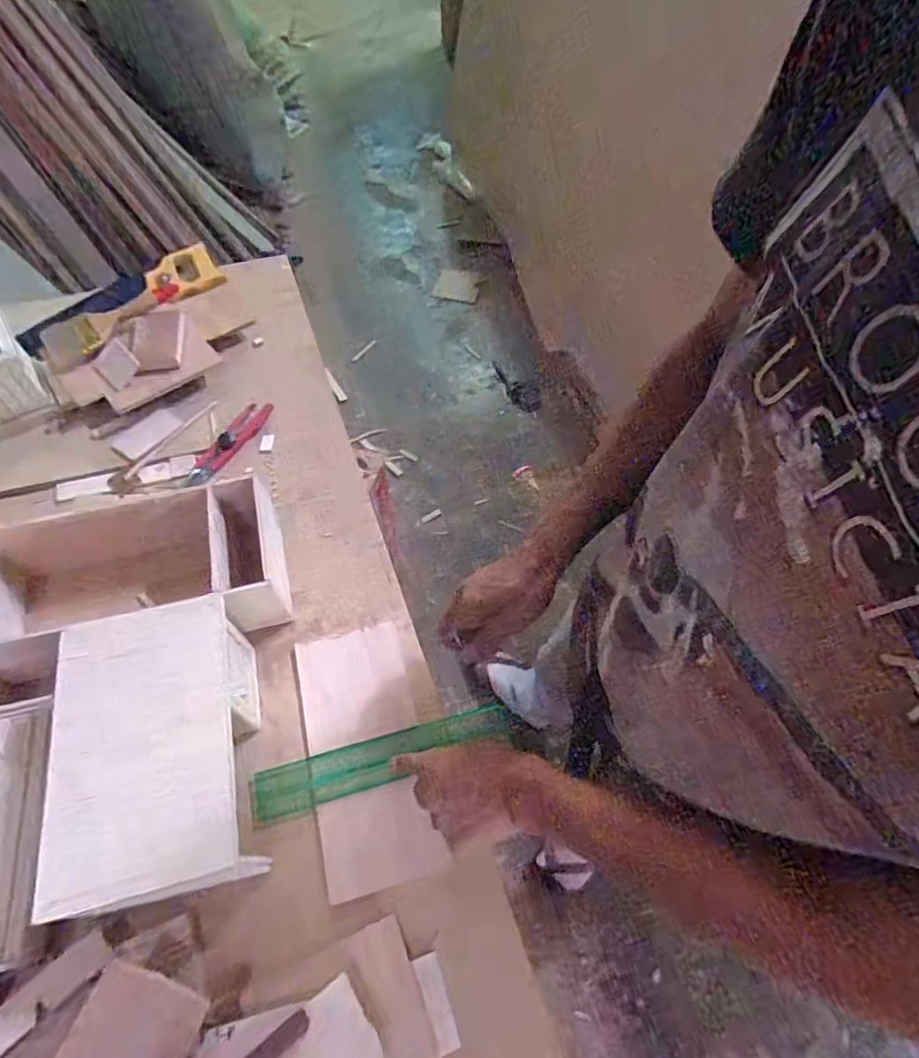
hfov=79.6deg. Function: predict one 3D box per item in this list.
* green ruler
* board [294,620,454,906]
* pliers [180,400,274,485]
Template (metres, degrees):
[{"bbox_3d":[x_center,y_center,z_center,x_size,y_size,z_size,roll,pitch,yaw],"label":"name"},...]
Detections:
[{"bbox_3d":[-0.077,0.231,0.554,0.255,0.010,0.048,-15,59,-9],"label":"green ruler"},{"bbox_3d":[-0.097,0.223,0.567,0.112,0.007,0.248,-12,61,-8],"label":"board"},{"bbox_3d":[-0.313,-0.118,0.750,0.041,0.012,0.159,25,63,13],"label":"pliers"}]

